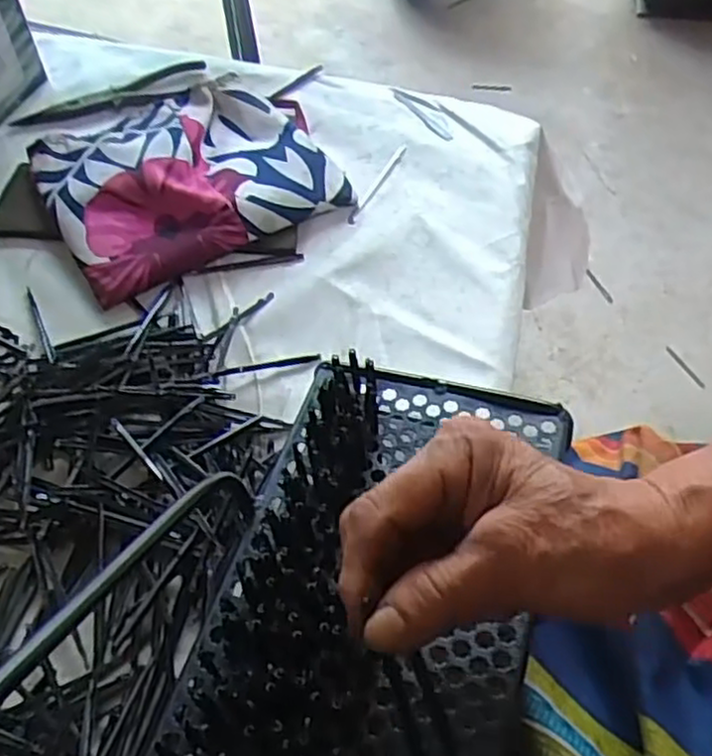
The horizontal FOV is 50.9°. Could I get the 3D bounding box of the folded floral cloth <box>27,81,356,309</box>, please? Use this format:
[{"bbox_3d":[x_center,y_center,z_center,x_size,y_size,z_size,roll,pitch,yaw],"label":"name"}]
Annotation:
[{"bbox_3d":[-0.137,-0.184,0.634,0.239,0.031,0.196,-26,56,-19],"label":"folded floral cloth"}]

